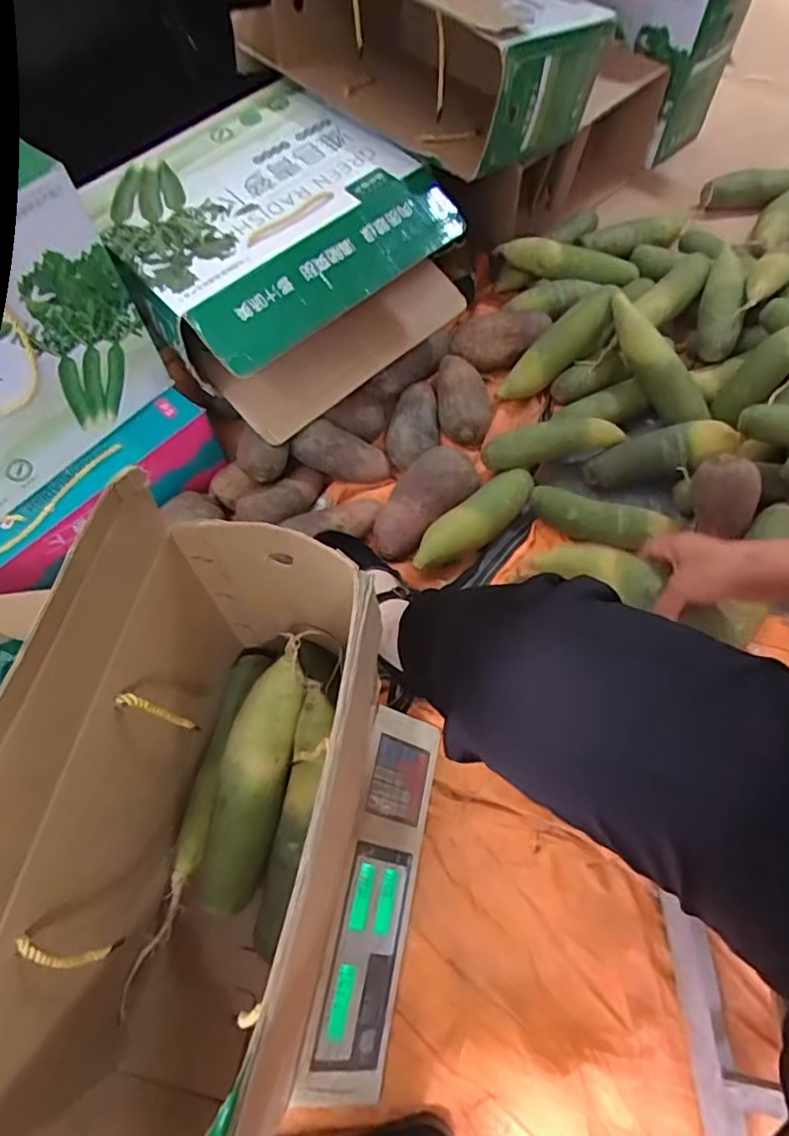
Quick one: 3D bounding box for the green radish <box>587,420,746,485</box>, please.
[{"bbox_3d":[0.340,-0.150,0.788,0.186,0.045,0.054,-14,62,21],"label":"green radish"}]

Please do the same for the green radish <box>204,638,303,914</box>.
[{"bbox_3d":[-0.112,0.165,0.491,0.060,0.049,0.208,15,69,-6],"label":"green radish"}]

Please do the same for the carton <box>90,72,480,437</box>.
[{"bbox_3d":[-0.155,-0.395,0.795,0.360,0.181,0.355,-40,69,-15],"label":"carton"}]

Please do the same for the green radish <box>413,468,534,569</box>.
[{"bbox_3d":[0.102,-0.062,0.758,0.194,0.048,0.056,-41,69,-15],"label":"green radish"}]

